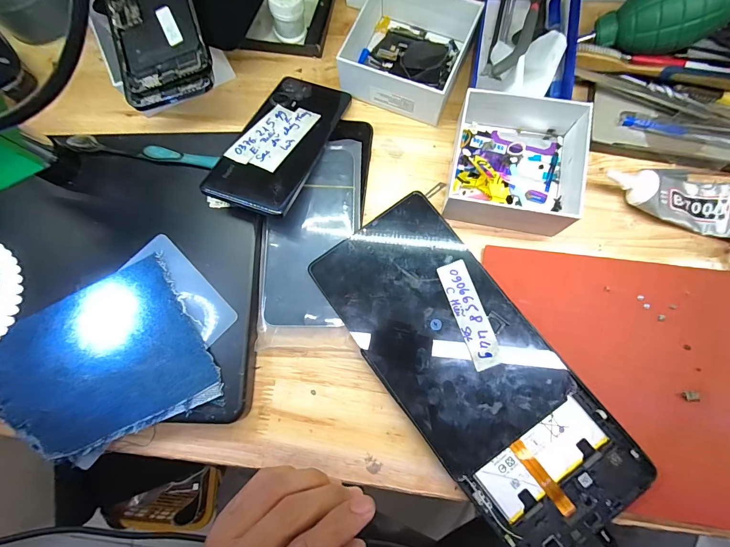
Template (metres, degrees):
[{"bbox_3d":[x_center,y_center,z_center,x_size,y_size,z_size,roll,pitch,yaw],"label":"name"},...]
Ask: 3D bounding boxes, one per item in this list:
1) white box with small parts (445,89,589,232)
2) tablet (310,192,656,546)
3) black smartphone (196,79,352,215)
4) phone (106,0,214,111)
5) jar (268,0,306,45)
[{"bbox_3d":[0.131,-0.100,0.304,0.109,0.039,0.118,11,80,3],"label":"white box with small parts"},{"bbox_3d":[0.083,0.074,0.281,0.121,0.007,0.285,-37,81,-3],"label":"tablet"},{"bbox_3d":[-0.072,-0.120,0.313,0.071,0.007,0.161,20,63,5],"label":"black smartphone"},{"bbox_3d":[-0.190,-0.235,0.317,0.076,0.016,0.166,-14,83,-1],"label":"phone"},{"bbox_3d":[-0.077,-0.260,0.347,0.035,0.044,0.033,0,79,1],"label":"jar"}]

